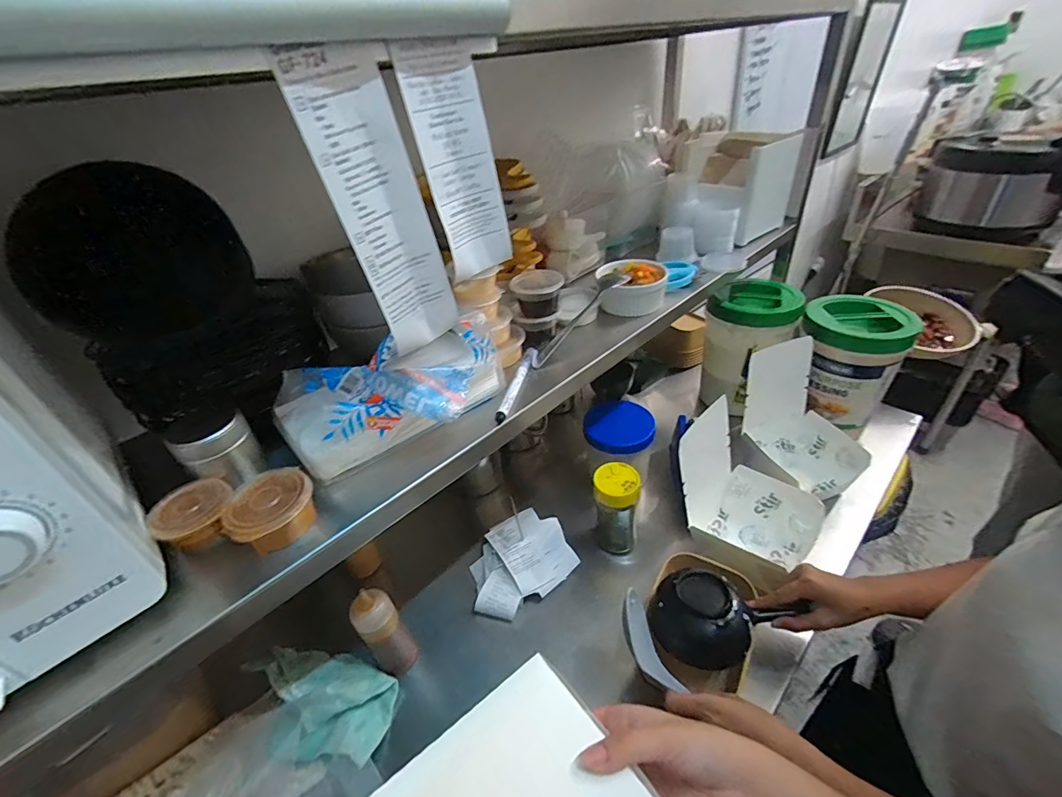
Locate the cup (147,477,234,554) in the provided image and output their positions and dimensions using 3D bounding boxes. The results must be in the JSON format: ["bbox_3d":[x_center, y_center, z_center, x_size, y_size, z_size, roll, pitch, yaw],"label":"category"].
[{"bbox_3d":[-0.274,0.099,0.373,0.049,0.040,0.051,-5,36,3],"label":"cup"}]

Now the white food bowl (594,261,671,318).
[{"bbox_3d":[0.141,-0.157,0.641,0.096,0.050,0.081,-5,36,4],"label":"white food bowl"}]

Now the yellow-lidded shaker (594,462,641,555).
[{"bbox_3d":[0.129,0.169,0.686,0.065,0.137,0.062,0,37,10],"label":"yellow-lidded shaker"}]

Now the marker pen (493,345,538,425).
[{"bbox_3d":[-0.015,-0.019,0.512,0.014,0.012,0.136,5,38,16],"label":"marker pen"}]

